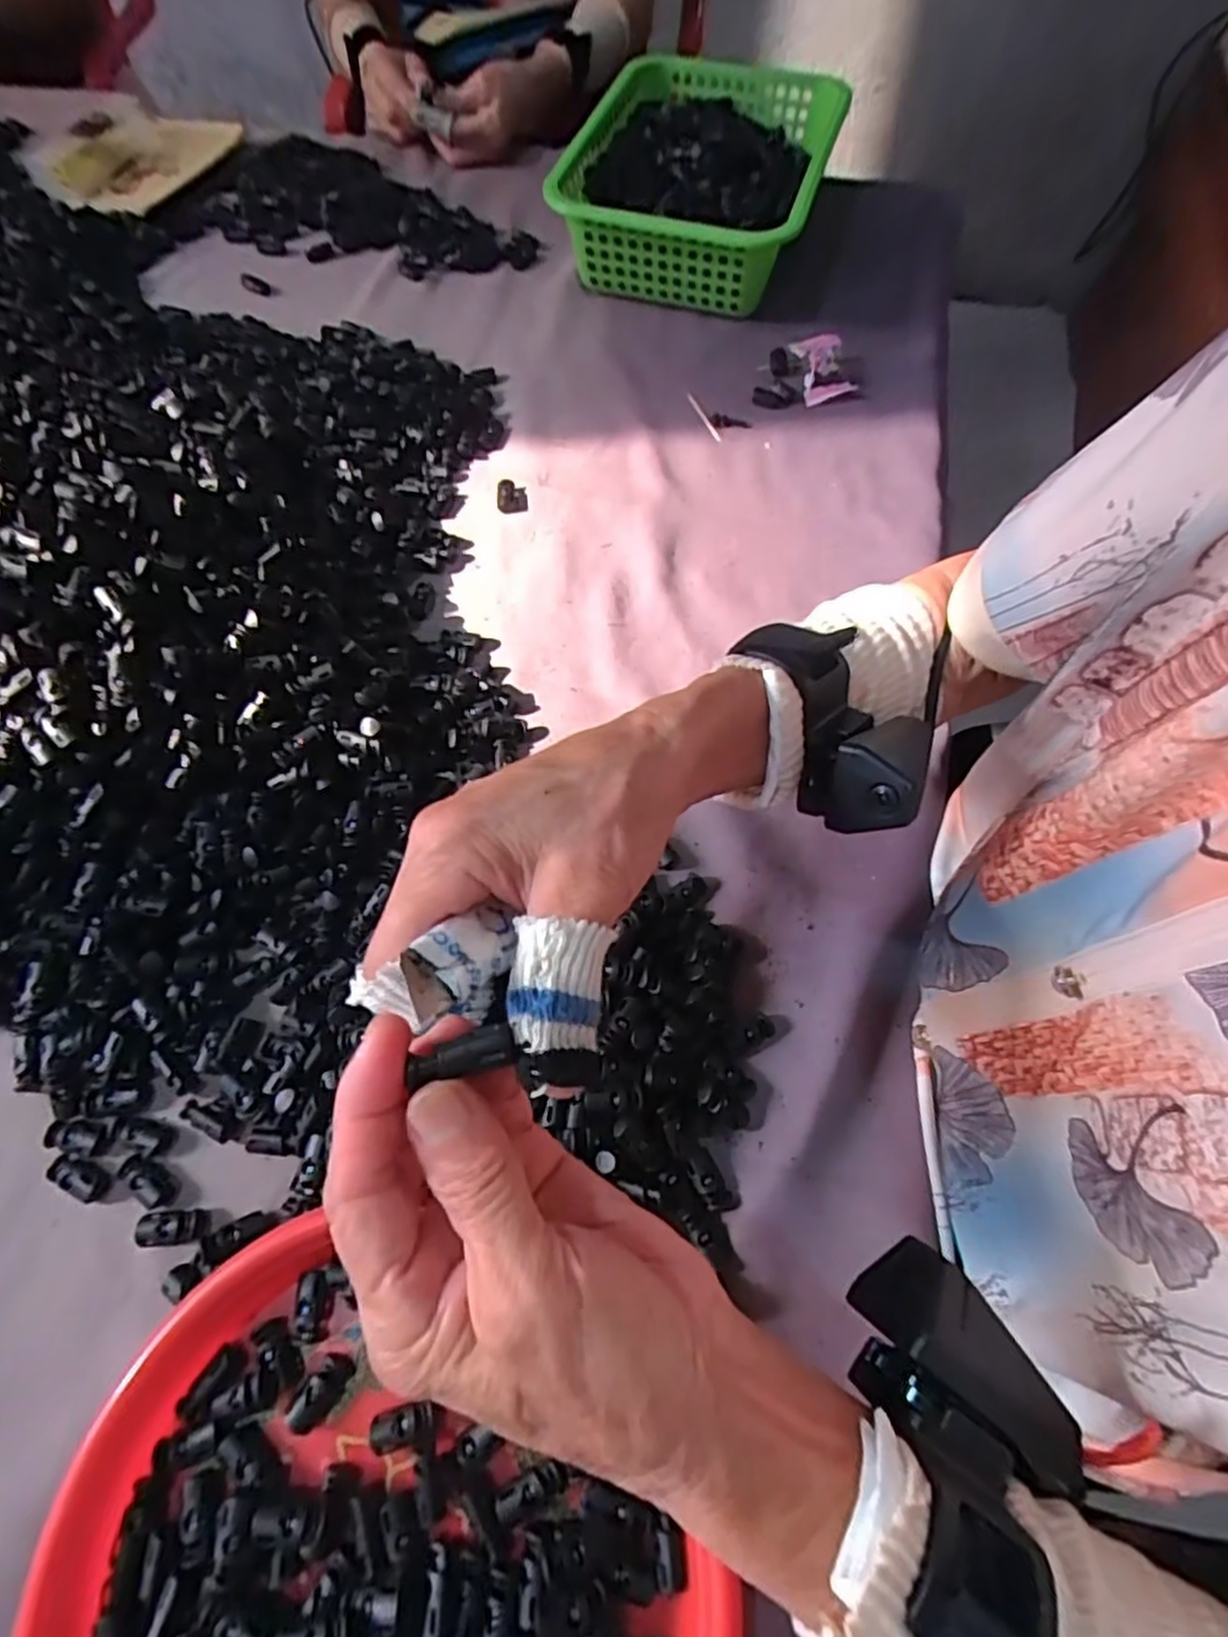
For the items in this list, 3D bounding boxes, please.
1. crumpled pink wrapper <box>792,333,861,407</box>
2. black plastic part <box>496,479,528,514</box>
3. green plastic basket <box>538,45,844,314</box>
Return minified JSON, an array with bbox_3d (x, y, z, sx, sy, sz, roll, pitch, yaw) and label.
[{"bbox_3d":[0.181,-0.388,0.603,0.045,0.023,0.064,-10,64,-4],"label":"crumpled pink wrapper"},{"bbox_3d":[-0.078,-0.248,0.542,0.024,0.007,0.033,-4,65,-3],"label":"black plastic part"},{"bbox_3d":[0.085,-0.609,0.677,0.215,0.087,0.313,14,65,7],"label":"green plastic basket"}]

